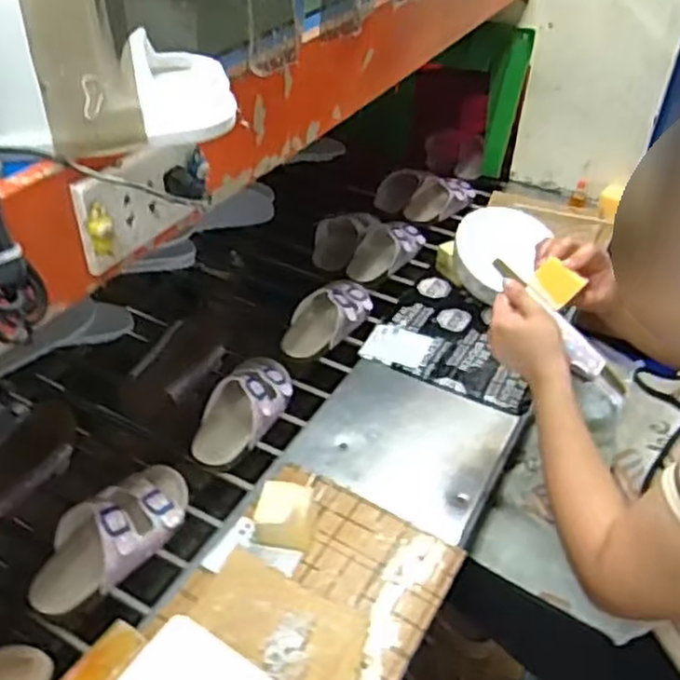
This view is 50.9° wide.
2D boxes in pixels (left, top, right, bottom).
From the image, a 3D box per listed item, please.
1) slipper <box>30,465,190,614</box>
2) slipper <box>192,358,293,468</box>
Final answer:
[{"bbox_3d":[-0.252,0.200,0.793,0.100,0.056,0.211,20,42,20],"label":"slipper"},{"bbox_3d":[-0.126,0.083,0.962,0.094,0.078,0.203,13,40,12],"label":"slipper"}]

